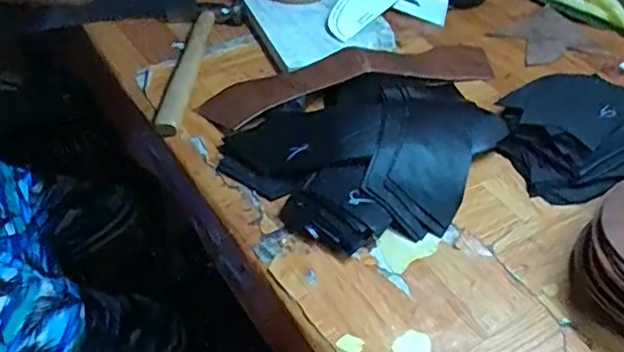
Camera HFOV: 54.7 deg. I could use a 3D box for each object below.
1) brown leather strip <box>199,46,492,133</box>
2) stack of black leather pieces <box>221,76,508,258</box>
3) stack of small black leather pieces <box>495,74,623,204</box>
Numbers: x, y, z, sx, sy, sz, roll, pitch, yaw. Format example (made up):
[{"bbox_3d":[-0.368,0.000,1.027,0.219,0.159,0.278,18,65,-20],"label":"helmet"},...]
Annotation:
[{"bbox_3d":[0.050,-0.111,0.643,0.332,0.027,0.074,-13,45,-20],"label":"brown leather strip"},{"bbox_3d":[0.064,-0.026,0.555,0.247,0.030,0.182,-21,47,-26],"label":"stack of black leather pieces"},{"bbox_3d":[0.256,-0.048,0.589,0.165,0.039,0.139,-18,47,-24],"label":"stack of small black leather pieces"}]

